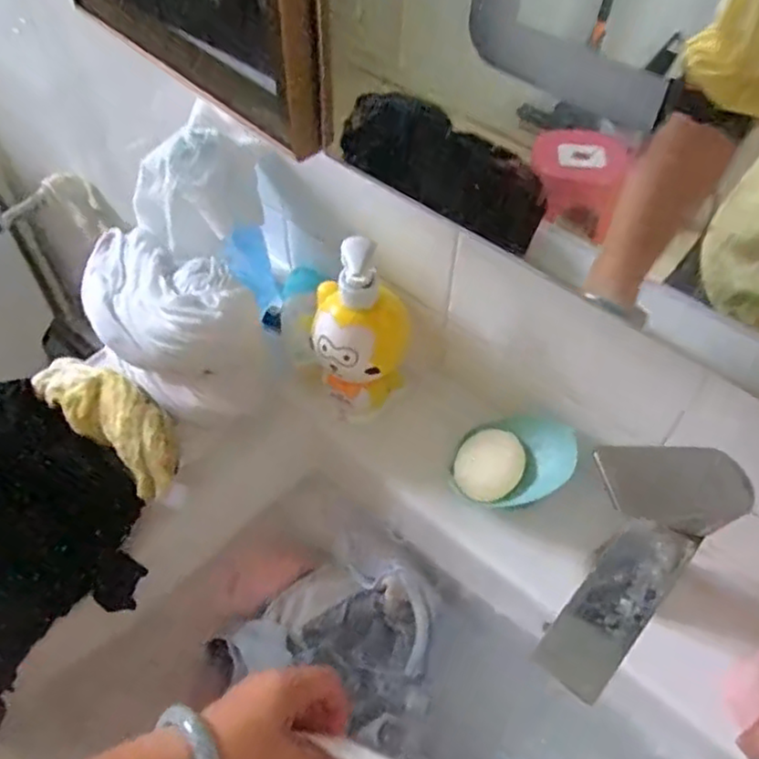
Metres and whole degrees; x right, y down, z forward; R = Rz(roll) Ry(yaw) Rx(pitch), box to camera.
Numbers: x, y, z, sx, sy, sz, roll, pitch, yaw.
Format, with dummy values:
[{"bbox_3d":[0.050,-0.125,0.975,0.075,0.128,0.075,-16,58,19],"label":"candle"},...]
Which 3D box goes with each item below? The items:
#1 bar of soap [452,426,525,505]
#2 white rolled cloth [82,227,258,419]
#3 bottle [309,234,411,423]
[{"bbox_3d":[0.093,0.073,0.573,0.059,0.023,0.059,-7,66,16],"label":"bar of soap"},{"bbox_3d":[-0.183,-0.054,0.577,0.180,0.108,0.094,26,57,17],"label":"white rolled cloth"},{"bbox_3d":[-0.016,-0.032,0.558,0.073,0.175,0.060,7,54,5],"label":"bottle"}]

